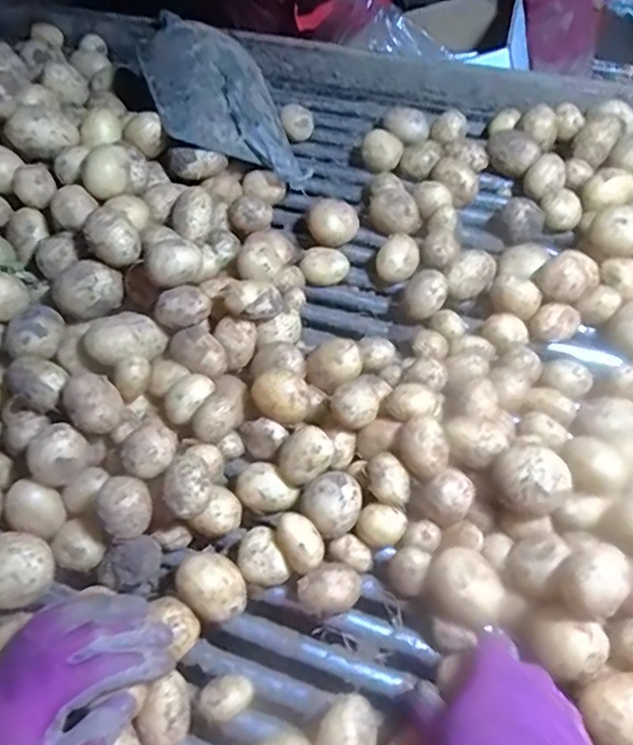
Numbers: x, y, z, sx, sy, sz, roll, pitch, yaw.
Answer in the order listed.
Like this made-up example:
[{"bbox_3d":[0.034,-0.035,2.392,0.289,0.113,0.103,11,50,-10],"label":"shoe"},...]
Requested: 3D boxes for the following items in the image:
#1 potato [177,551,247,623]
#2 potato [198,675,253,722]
[{"bbox_3d":[-0.080,0.171,0.464,0.052,0.048,0.044,35,69,26],"label":"potato"},{"bbox_3d":[-0.066,0.241,0.435,0.037,0.028,0.027,-24,58,-7],"label":"potato"}]

